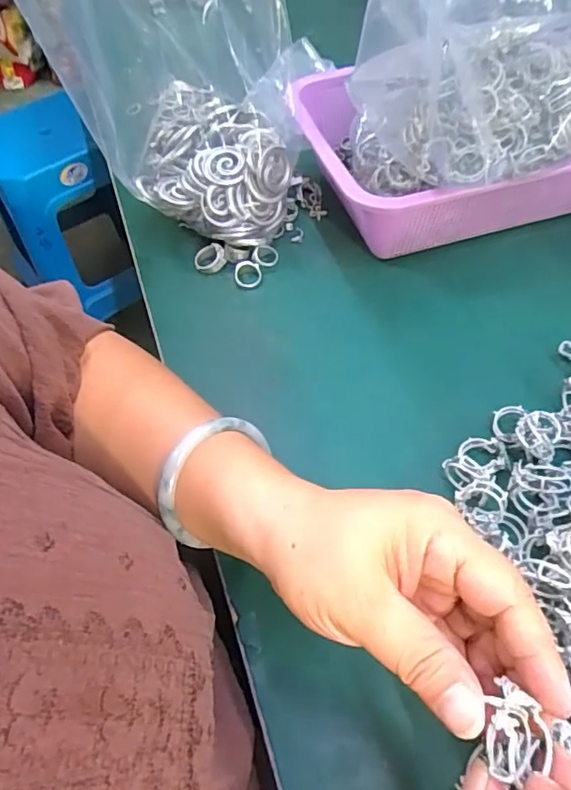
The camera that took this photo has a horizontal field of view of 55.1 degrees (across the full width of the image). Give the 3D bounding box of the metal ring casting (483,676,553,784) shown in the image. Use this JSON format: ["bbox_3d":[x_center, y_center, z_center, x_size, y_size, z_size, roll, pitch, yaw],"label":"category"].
[{"bbox_3d":[0.079,0.113,0.182,0.021,0.012,0.027,5,55,9],"label":"metal ring casting"}]

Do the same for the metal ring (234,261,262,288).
[{"bbox_3d":[-0.033,-0.105,0.483,0.024,0.004,0.026,-2,72,5],"label":"metal ring"}]

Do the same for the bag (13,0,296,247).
[{"bbox_3d":[-0.074,-0.241,0.448,0.146,0.235,0.118,3,55,7],"label":"bag"}]

